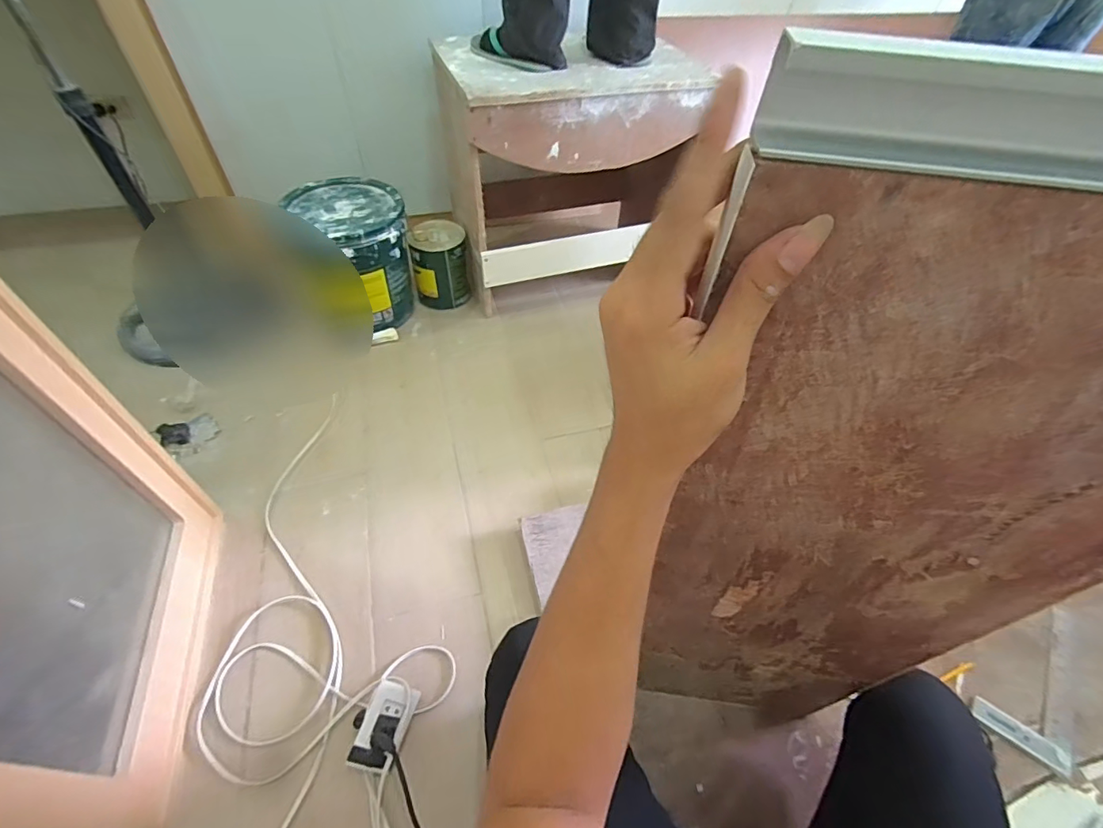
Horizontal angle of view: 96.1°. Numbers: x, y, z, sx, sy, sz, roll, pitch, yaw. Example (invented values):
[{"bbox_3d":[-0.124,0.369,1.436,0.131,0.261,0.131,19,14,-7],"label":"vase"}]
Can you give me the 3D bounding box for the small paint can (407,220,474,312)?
[{"bbox_3d":[-0.329,-0.444,1.496,0.152,0.213,0.160,1,48,-1],"label":"small paint can"}]

